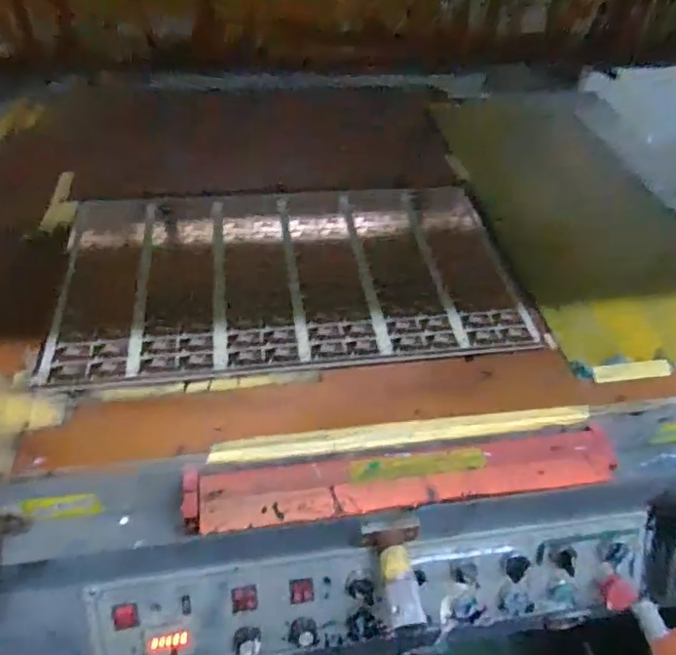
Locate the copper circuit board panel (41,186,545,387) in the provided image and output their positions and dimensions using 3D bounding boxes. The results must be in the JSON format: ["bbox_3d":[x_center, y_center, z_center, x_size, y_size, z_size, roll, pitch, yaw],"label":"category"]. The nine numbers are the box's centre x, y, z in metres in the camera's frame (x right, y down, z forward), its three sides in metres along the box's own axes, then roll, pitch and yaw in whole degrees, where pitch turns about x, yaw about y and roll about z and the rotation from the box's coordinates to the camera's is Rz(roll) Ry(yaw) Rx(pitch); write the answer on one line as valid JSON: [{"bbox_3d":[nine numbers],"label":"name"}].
[{"bbox_3d":[-0.052,-0.073,0.649,0.509,0.011,0.296,-3,47,-7],"label":"copper circuit board panel"}]

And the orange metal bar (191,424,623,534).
[{"bbox_3d":[0.065,0.135,0.493,0.393,0.022,0.051,-3,47,-8],"label":"orange metal bar"}]

